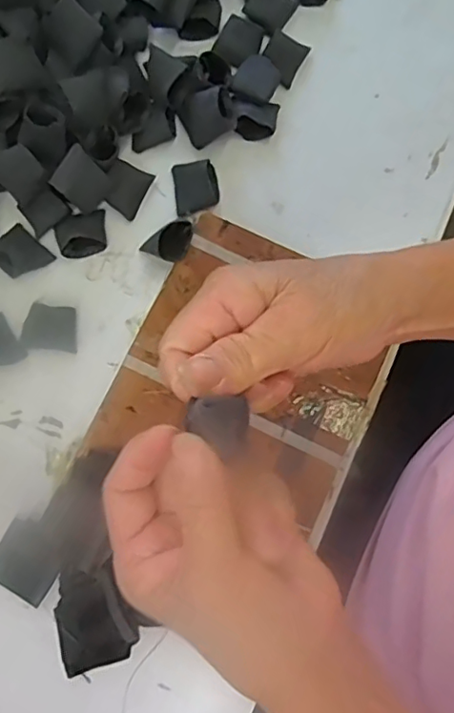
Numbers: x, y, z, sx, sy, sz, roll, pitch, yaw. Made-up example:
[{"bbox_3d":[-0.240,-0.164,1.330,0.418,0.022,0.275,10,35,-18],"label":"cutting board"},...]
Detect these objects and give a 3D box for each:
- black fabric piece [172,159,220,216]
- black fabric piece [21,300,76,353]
[{"bbox_3d":[-0.025,-0.138,0.460,0.035,0.017,0.042,-8,79,-2],"label":"black fabric piece"},{"bbox_3d":[-0.138,-0.023,0.442,0.042,0.009,0.034,3,79,0],"label":"black fabric piece"}]

